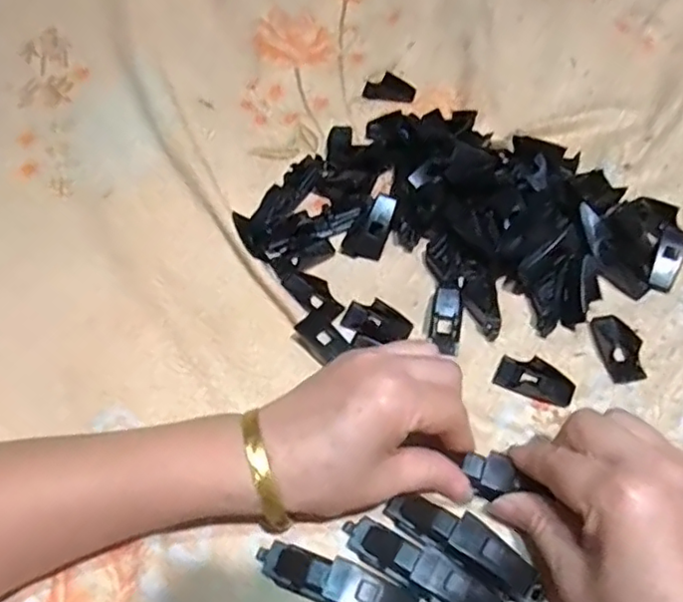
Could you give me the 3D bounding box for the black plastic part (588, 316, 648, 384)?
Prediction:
[{"bbox_3d":[0.159,0.027,0.347,0.024,0.006,0.041,-10,56,-2],"label":"black plastic part"}]

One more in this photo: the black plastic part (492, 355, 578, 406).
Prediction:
[{"bbox_3d":[0.110,0.043,0.342,0.042,0.006,0.022,15,59,15],"label":"black plastic part"}]

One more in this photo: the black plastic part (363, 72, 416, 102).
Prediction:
[{"bbox_3d":[0.040,-0.175,0.497,0.041,0.004,0.024,7,81,2],"label":"black plastic part"}]

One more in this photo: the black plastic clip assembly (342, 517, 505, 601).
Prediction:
[{"bbox_3d":[0.037,0.123,0.275,0.082,0.022,0.017,26,62,21],"label":"black plastic clip assembly"}]

